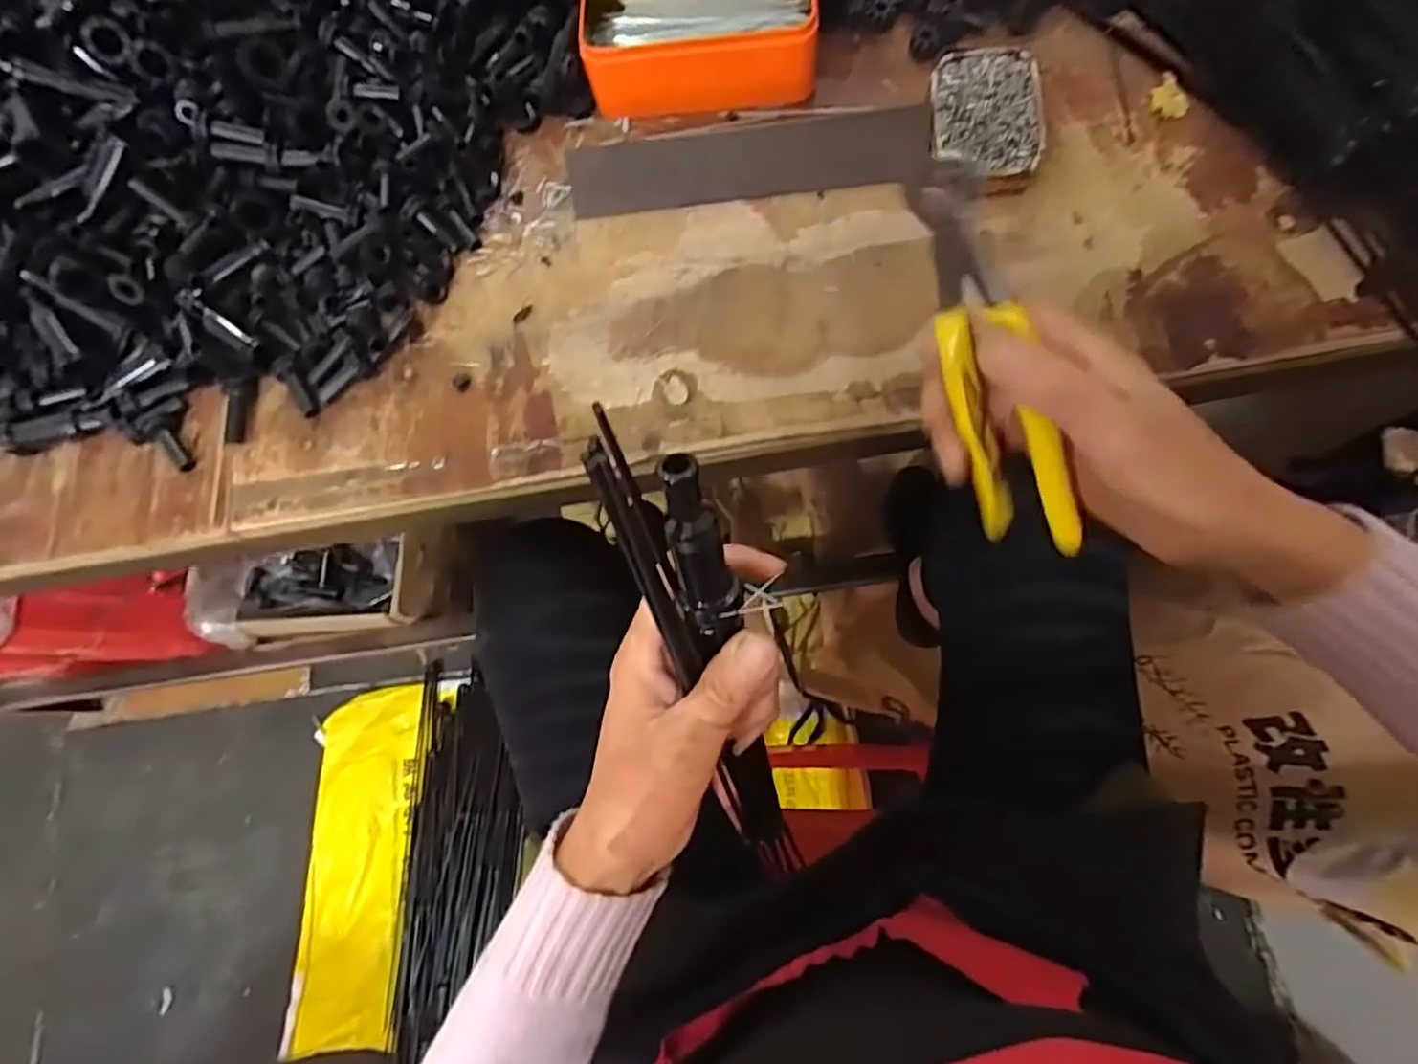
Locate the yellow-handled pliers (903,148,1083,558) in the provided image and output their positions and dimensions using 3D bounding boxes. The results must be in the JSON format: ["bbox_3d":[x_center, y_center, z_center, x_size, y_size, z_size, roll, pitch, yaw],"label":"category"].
[{"bbox_3d":[0.115,-0.065,0.280,0.022,0.038,0.163,-24,110,0],"label":"yellow-handled pliers"}]

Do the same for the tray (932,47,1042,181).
[{"bbox_3d":[0.162,-0.245,0.401,0.061,0.023,0.086,0,76,6],"label":"tray"}]

